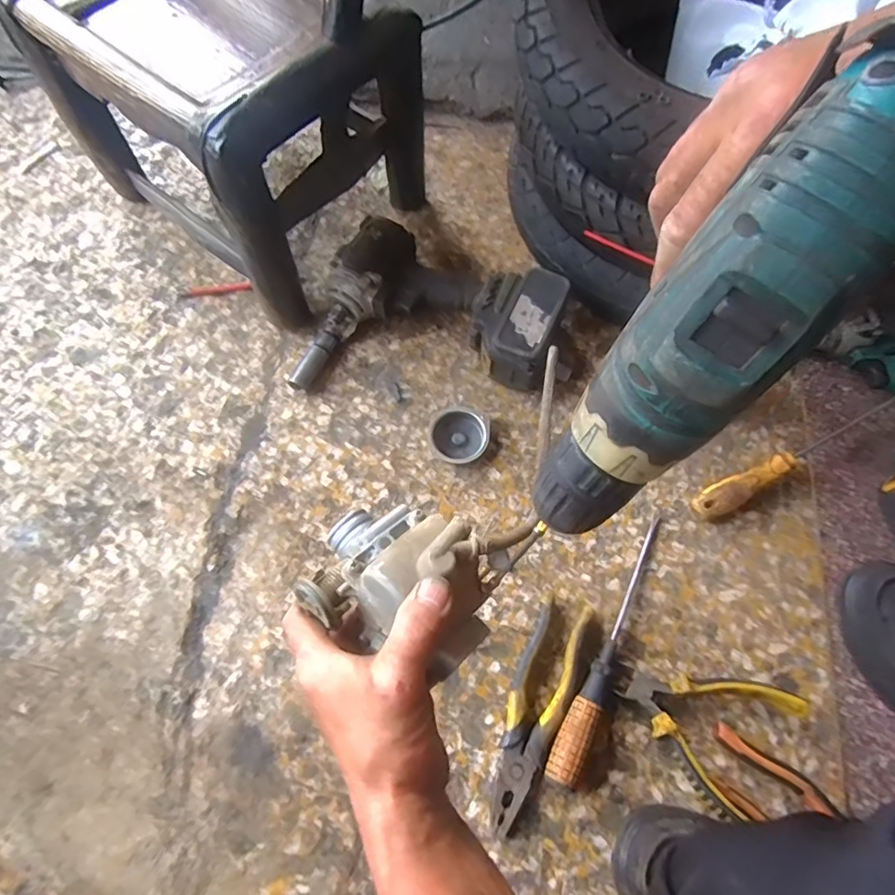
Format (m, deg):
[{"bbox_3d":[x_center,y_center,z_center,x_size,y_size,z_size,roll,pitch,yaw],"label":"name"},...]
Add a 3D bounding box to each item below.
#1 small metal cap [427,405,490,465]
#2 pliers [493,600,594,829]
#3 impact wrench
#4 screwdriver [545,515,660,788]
[{"bbox_3d":[0.011,-0.011,0.579,0.059,0.018,0.061,0,68,0],"label":"small metal cap"},{"bbox_3d":[0.077,0.226,0.485,0.049,0.019,0.185,22,70,9],"label":"pliers"},{"bbox_3d":[-0.016,-0.124,0.594,0.249,0.078,0.193,18,69,7],"label":"impact wrench"},{"bbox_3d":[0.154,0.174,0.498,0.031,0.030,0.248,28,71,11],"label":"screwdriver"}]

